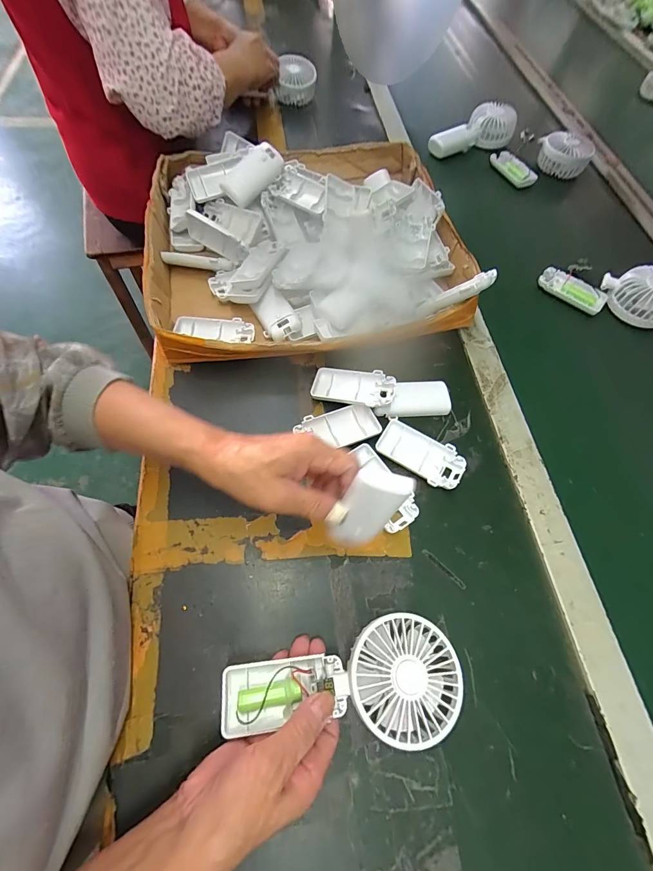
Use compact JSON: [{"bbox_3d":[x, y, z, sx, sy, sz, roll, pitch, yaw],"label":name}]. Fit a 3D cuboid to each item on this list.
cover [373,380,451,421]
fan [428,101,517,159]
[{"bbox_3d":[0.104,-0.043,0.440,0.095,0.021,0.042,-9,65,-7],"label":"cover"},{"bbox_3d":[0.277,-0.592,0.704,0.167,0.044,0.086,-17,66,-11],"label":"fan"}]

